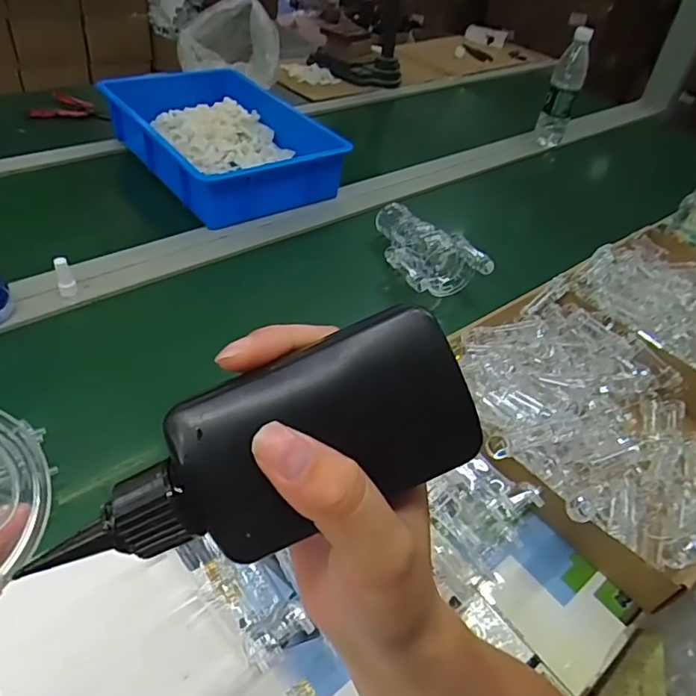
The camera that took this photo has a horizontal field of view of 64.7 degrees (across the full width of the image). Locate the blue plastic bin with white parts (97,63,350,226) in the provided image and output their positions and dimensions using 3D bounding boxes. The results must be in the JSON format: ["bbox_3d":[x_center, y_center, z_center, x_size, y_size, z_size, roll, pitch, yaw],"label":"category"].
[{"bbox_3d":[-0.214,-0.362,0.961,0.280,0.103,0.390,-23,51,-31],"label":"blue plastic bin with white parts"}]

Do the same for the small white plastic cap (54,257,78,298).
[{"bbox_3d":[-0.347,-0.085,0.676,0.018,0.055,0.020,-8,45,-18],"label":"small white plastic cap"}]

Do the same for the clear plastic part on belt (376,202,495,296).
[{"bbox_3d":[0.111,-0.156,0.819,0.122,0.058,0.200,-10,46,-20],"label":"clear plastic part on belt"}]

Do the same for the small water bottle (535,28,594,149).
[{"bbox_3d":[0.482,-0.569,1.236,0.068,0.244,0.059,19,43,11],"label":"small water bottle"}]

